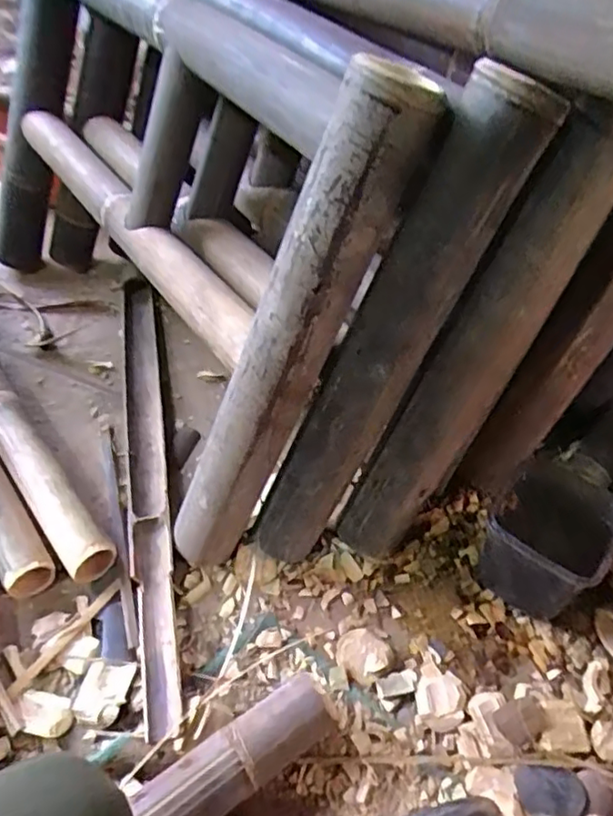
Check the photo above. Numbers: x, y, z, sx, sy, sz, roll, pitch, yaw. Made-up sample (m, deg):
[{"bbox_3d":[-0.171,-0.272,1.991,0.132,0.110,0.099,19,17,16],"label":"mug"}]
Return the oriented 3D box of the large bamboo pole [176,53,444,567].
[{"bbox_3d":[-0.023,-0.041,0.560,0.067,0.499,0.058,-5,43,-42],"label":"large bamboo pole"}]

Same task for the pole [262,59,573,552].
[{"bbox_3d":[0.063,-0.035,0.569,0.067,0.501,0.061,-7,44,-41],"label":"pole"}]

